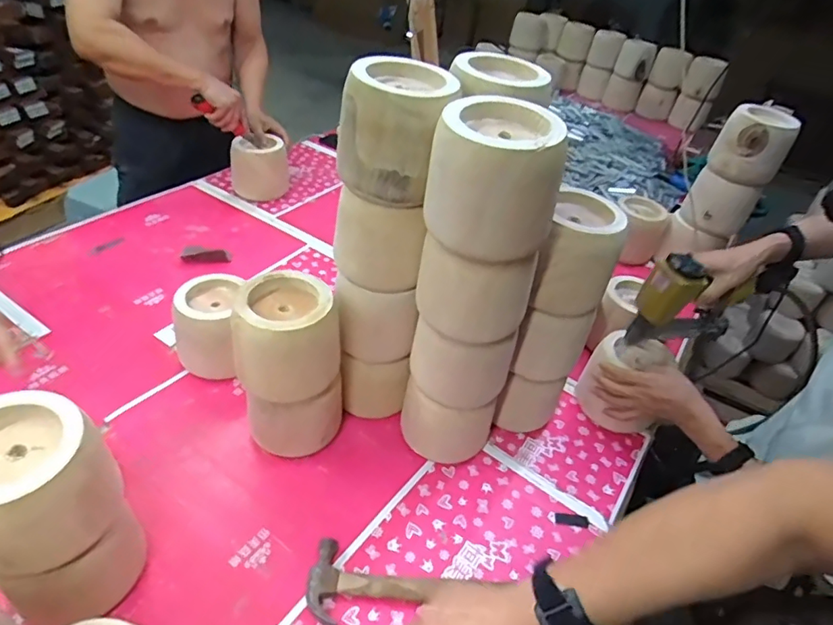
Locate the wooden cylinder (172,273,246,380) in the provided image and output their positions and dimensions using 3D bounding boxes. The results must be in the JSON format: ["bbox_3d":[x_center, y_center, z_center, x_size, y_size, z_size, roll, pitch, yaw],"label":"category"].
[{"bbox_3d":[-0.327,0.024,0.883,0.109,0.136,0.113,5,39,-4],"label":"wooden cylinder"}]

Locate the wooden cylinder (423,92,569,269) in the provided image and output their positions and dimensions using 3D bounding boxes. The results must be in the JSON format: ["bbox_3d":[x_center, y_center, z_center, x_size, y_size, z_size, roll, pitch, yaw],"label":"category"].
[{"bbox_3d":[0.081,-0.138,0.553,0.126,0.124,0.115,12,39,4],"label":"wooden cylinder"}]

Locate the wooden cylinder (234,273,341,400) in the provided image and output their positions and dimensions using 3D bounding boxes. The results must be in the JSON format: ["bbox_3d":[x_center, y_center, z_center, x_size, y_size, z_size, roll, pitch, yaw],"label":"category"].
[{"bbox_3d":[-0.171,0.032,0.710,0.135,0.127,0.119,-8,42,-19],"label":"wooden cylinder"}]

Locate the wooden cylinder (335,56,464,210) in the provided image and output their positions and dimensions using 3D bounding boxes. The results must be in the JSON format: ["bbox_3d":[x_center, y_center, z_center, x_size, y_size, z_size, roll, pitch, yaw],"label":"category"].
[{"bbox_3d":[-0.021,-0.207,0.612,0.125,0.125,0.107,2,40,-7],"label":"wooden cylinder"}]

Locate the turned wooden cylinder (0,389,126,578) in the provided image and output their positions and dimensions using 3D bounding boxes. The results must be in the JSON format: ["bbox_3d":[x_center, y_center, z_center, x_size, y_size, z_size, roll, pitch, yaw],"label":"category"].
[{"bbox_3d":[-0.363,0.162,0.509,0.114,0.123,0.122,5,39,-4],"label":"turned wooden cylinder"}]

